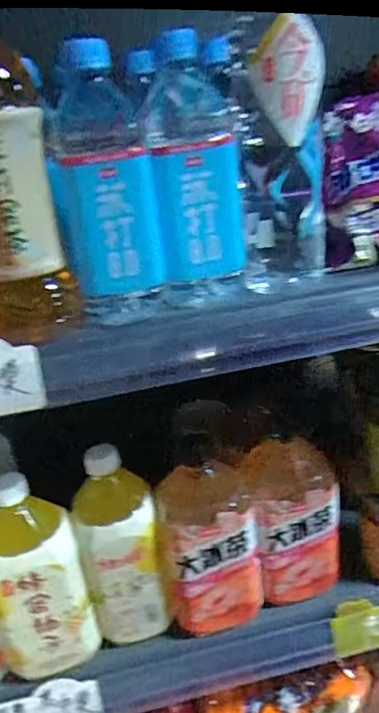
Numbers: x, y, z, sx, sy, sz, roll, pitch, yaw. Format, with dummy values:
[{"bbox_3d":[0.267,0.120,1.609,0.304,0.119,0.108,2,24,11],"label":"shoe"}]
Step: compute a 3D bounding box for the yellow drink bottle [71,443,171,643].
[{"bbox_3d":[-0.071,0.177,0.520,0.073,0.190,0.082,-14,26,-14],"label":"yellow drink bottle"}]

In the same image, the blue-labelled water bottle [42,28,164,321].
[{"bbox_3d":[-0.063,-0.117,0.367,0.062,0.168,0.067,-15,26,-16],"label":"blue-labelled water bottle"}]

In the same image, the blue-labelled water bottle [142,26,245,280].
[{"bbox_3d":[0.004,-0.135,0.369,0.057,0.150,0.056,-4,25,7],"label":"blue-labelled water bottle"}]

